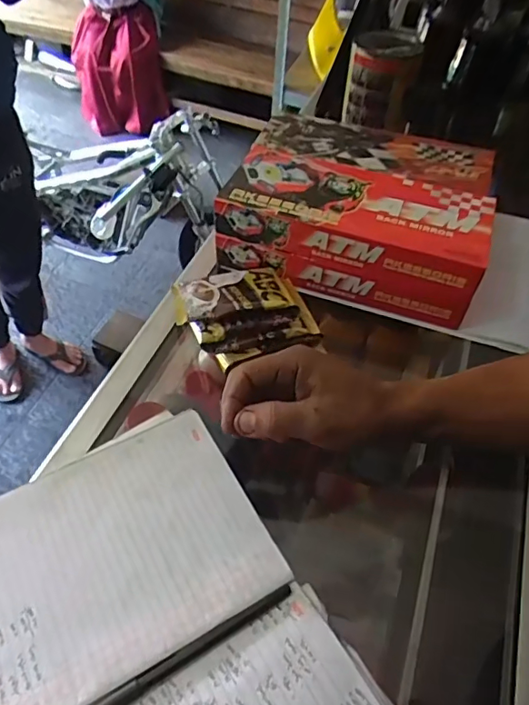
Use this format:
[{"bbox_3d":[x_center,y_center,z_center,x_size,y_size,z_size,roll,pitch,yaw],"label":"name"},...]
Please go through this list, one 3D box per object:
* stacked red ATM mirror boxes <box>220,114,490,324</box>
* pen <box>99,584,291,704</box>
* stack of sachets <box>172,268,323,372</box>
[{"bbox_3d":[0.106,-0.165,0.572,0.262,0.081,0.216,18,52,9],"label":"stacked red ATM mirror boxes"},{"bbox_3d":[-0.046,0.187,0.321,0.145,0.005,0.010,-24,57,-22],"label":"pen"},{"bbox_3d":[-0.018,-0.042,0.486,0.128,0.046,0.105,-10,53,-13],"label":"stack of sachets"}]

